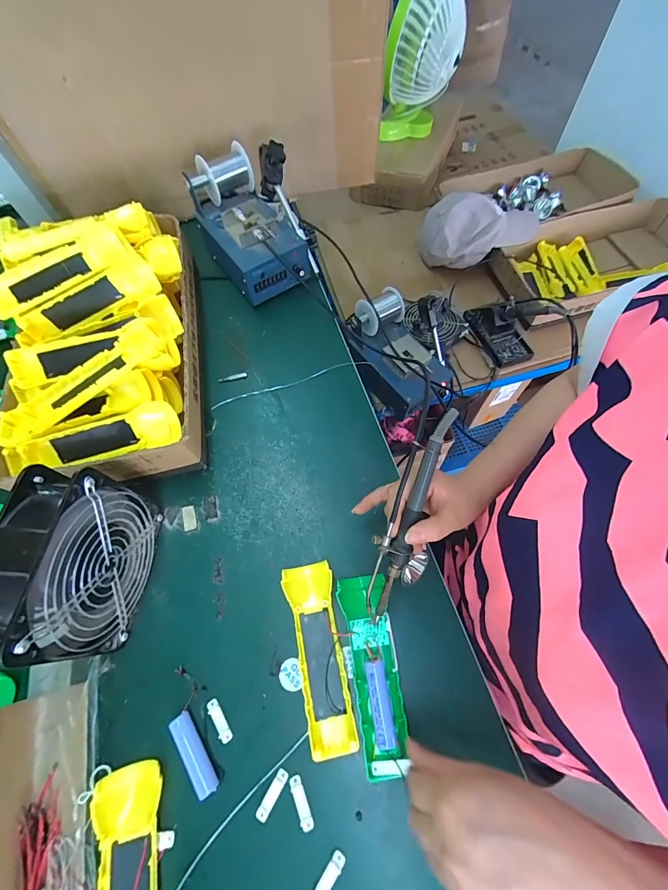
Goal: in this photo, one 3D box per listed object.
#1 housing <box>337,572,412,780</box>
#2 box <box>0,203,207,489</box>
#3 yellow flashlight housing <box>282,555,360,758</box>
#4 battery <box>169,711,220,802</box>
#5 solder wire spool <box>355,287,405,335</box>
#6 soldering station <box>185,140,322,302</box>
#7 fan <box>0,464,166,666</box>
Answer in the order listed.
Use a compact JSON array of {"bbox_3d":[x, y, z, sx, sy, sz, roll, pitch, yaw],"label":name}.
[{"bbox_3d":[0.038,0.213,0.332,0.046,0.025,0.164,-7,62,-2],"label":"housing"},{"bbox_3d":[-0.298,-0.158,0.456,0.218,0.151,0.415,-10,65,-6],"label":"box"},{"bbox_3d":[-0.015,0.204,0.345,0.047,0.023,0.162,-10,64,-3],"label":"yellow flashlight housing"},{"bbox_3d":[-0.126,0.278,0.313,0.016,0.018,0.066,-33,67,-13],"label":"battery"},{"bbox_3d":[0.085,-0.246,0.639,0.091,0.056,0.056,-29,68,-14],"label":"solder wire spool"},{"bbox_3d":[-0.137,-0.364,0.566,0.142,0.120,0.247,-26,66,-11],"label":"soldering station"},{"bbox_3d":[-0.238,0.111,0.325,0.063,0.147,0.146,1,64,3],"label":"fan"}]

